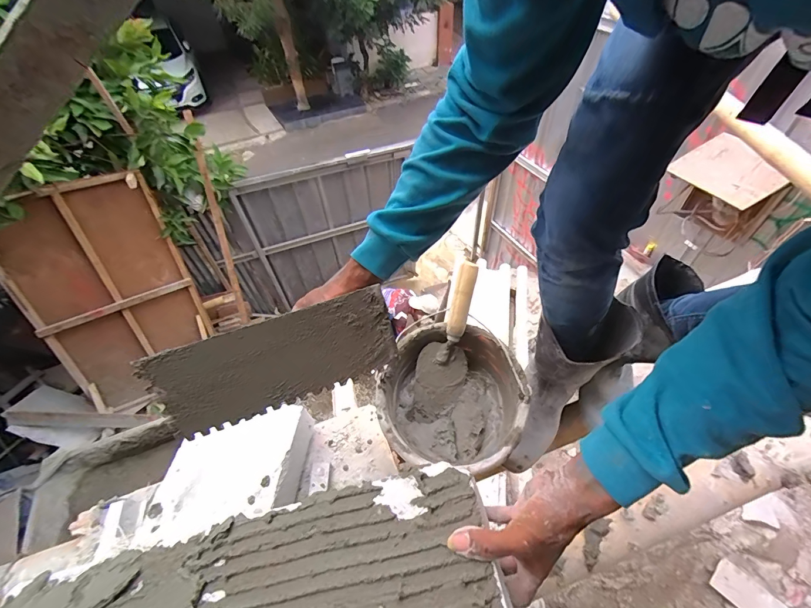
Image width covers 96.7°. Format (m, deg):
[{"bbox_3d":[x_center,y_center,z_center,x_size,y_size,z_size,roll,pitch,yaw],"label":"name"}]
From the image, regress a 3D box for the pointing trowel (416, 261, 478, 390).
[{"bbox_3d":[0.086,0.043,0.631,0.081,0.232,0.065,23,18,22],"label":"pointing trowel"}]

